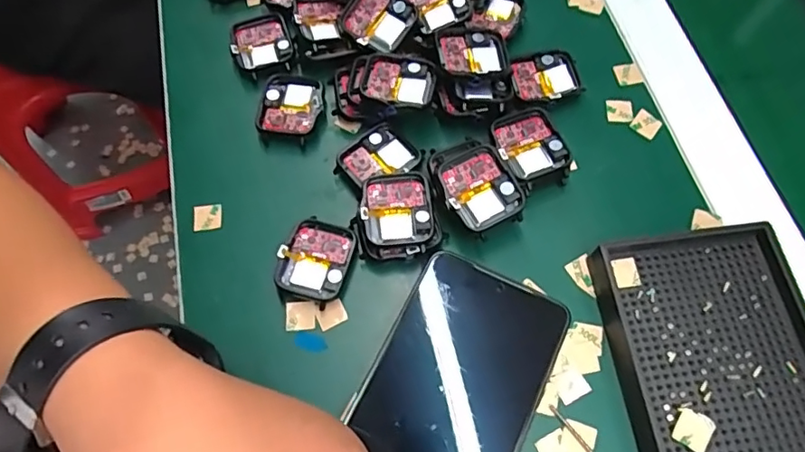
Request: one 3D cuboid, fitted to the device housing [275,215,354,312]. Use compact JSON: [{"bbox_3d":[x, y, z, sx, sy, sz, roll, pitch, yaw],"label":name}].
[{"bbox_3d":[-0.047,0.019,0.301,0.037,0.012,0.044,13,66,6],"label":"device housing"}]

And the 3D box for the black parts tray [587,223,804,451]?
[{"bbox_3d":[0.155,0.070,0.268,0.094,0.022,0.134,-7,66,-3],"label":"black parts tray"}]

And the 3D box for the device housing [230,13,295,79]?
[{"bbox_3d":[-0.091,-0.119,0.359,0.037,0.006,0.044,-16,67,-7],"label":"device housing"}]

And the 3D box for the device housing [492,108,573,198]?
[{"bbox_3d":[0.072,-0.042,0.319,0.036,0.018,0.046,-19,67,-8],"label":"device housing"}]

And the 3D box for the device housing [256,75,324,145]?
[{"bbox_3d":[-0.068,-0.073,0.342,0.041,0.011,0.041,-1,67,3],"label":"device housing"}]

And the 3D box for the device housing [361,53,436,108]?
[{"bbox_3d":[-0.002,-0.085,0.324,0.041,0.005,0.036,2,66,1],"label":"device housing"}]

